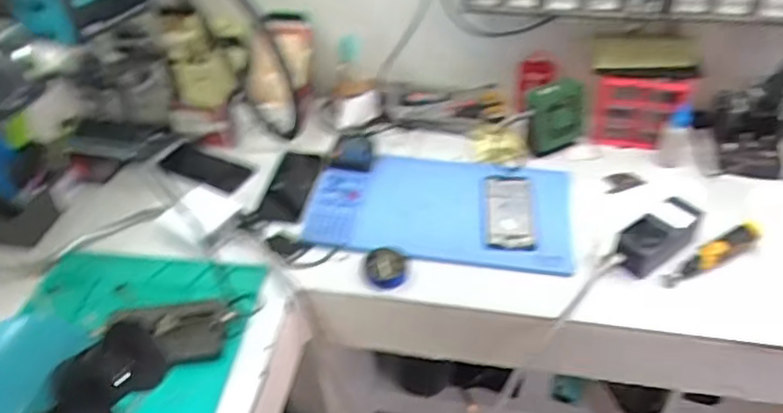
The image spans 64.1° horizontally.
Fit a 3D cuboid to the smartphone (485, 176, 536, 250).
[{"bbox_3d":[0.175,0.002,0.933,0.070,0.006,0.156,3,42,6],"label":"smartphone"}]

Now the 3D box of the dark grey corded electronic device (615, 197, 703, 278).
[{"bbox_3d":[0.367,0.042,0.856,0.134,0.047,0.061,-25,46,-24],"label":"dark grey corded electronic device"}]

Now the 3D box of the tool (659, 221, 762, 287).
[{"bbox_3d":[0.435,0.065,0.844,0.169,0.027,0.026,-21,45,-19],"label":"tool"}]

